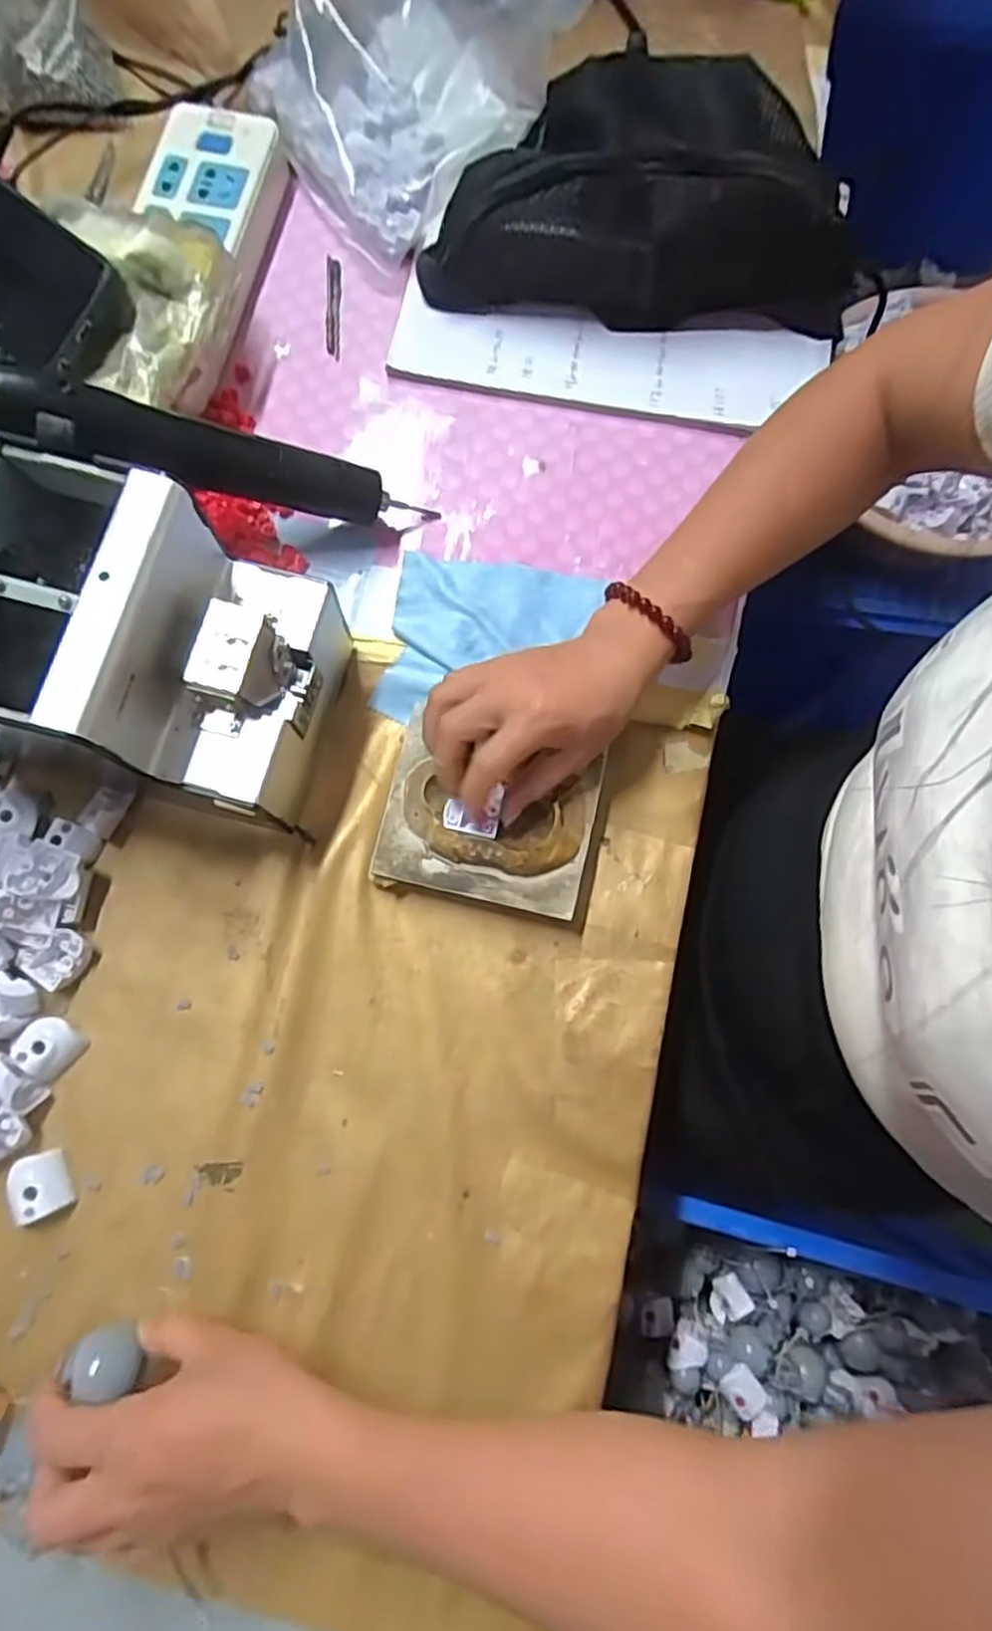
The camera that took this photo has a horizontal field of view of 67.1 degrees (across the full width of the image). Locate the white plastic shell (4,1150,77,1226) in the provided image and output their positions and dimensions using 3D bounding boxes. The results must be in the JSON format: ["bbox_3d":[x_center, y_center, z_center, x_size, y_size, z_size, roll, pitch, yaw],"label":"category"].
[{"bbox_3d":[-0.240,0.194,0.393,0.024,0.016,0.032,-25,79,-4],"label":"white plastic shell"}]

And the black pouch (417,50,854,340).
[{"bbox_3d":[0.096,-0.416,0.489,0.275,0.074,0.158,8,79,3],"label":"black pouch"}]

